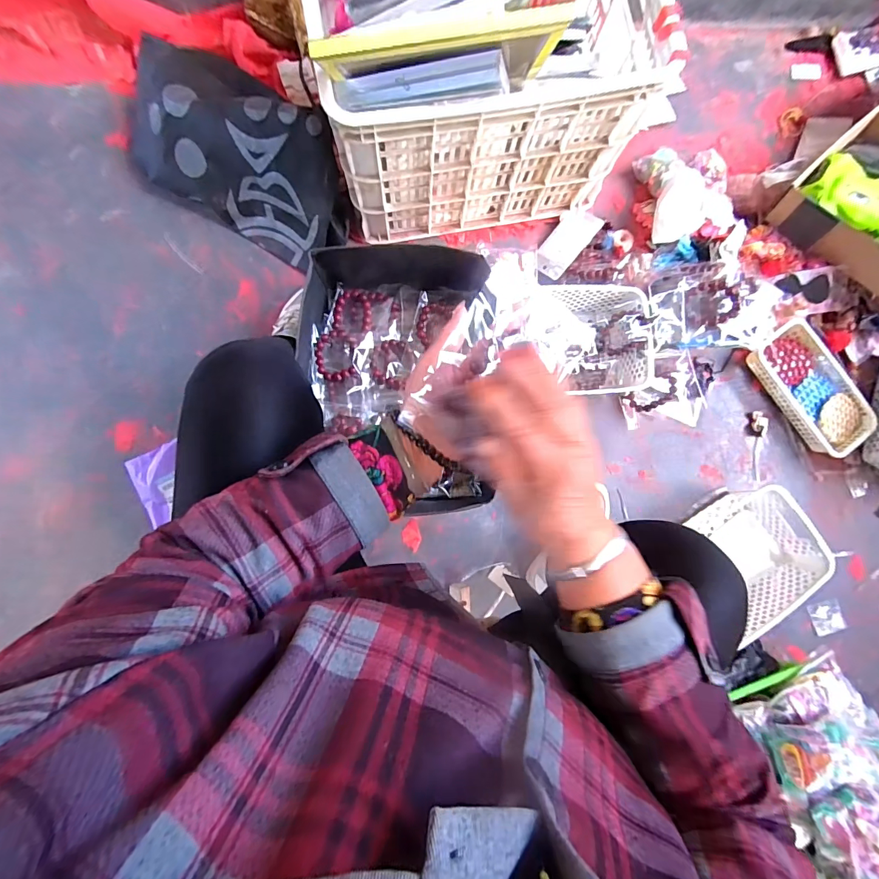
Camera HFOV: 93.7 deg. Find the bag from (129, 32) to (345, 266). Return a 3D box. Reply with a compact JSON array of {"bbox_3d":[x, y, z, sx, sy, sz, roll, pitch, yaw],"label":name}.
[{"bbox_3d":[-0.357,-0.507,0.748,0.414,0.159,0.201,29,85,0],"label":"bag"}]

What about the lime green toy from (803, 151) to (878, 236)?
[{"bbox_3d":[0.793,-0.446,0.766,0.202,0.037,0.137,37,85,0],"label":"lime green toy"}]

